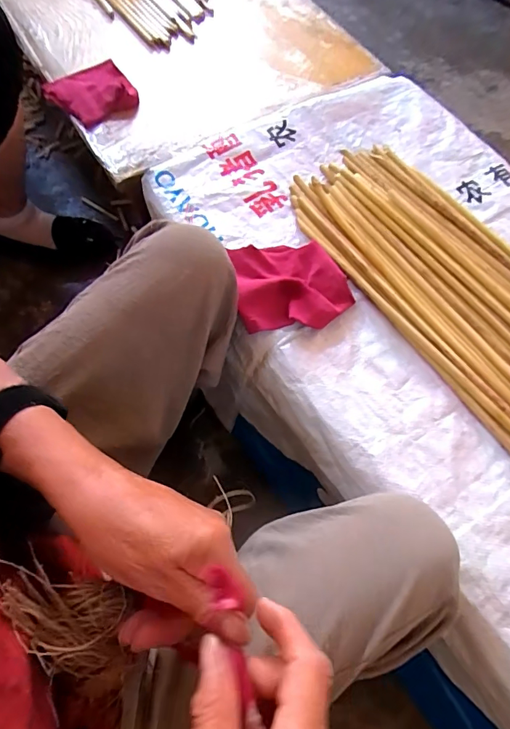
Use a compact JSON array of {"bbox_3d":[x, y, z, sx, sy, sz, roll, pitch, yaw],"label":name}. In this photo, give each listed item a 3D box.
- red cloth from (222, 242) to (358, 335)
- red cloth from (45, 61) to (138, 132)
[{"bbox_3d":[0.042,-0.099,0.523,0.130,0.030,0.117,-5,66,-4],"label":"red cloth"},{"bbox_3d":[-0.271,-0.456,0.735,0.131,0.021,0.144,-31,71,-15],"label":"red cloth"}]

